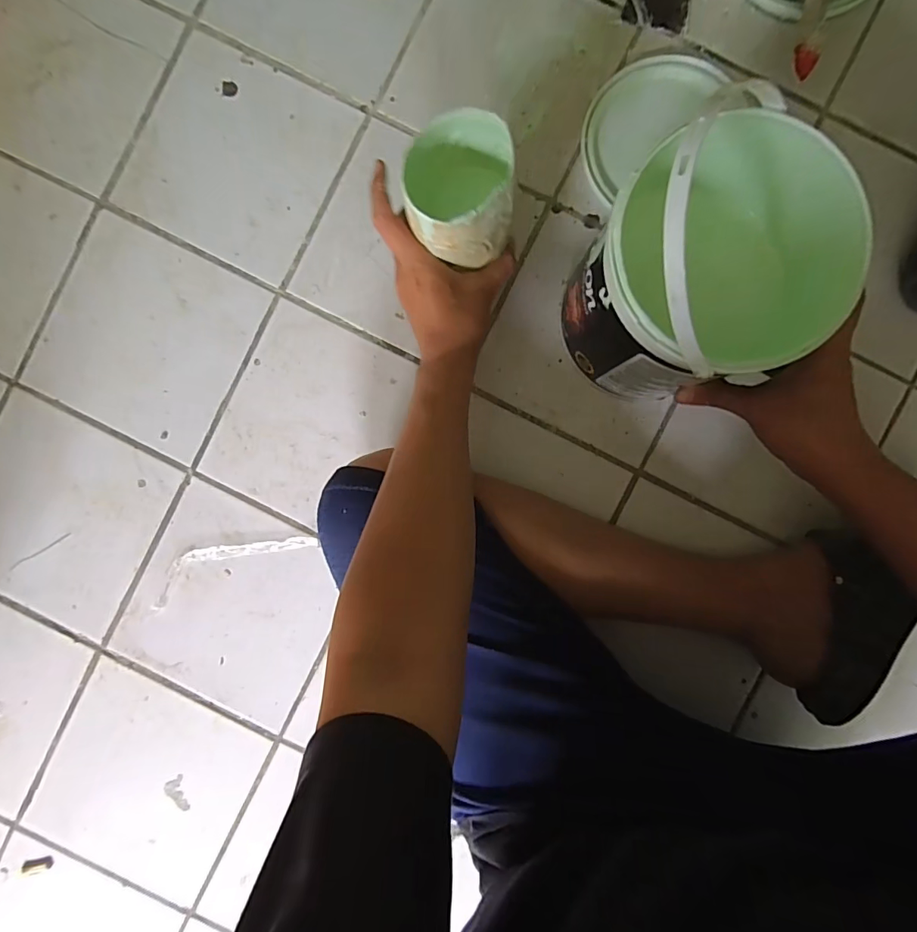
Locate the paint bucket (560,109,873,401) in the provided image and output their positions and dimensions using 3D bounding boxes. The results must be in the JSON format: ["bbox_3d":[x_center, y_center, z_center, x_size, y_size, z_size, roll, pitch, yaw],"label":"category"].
[{"bbox_3d":[0.195,-0.150,0.363,0.170,0.228,0.163,0,91,1],"label":"paint bucket"}]

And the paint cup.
[{"bbox_3d":[0.001,-0.215,0.373,0.079,0.074,0.089,-3,90,1],"label":"paint cup"}]

